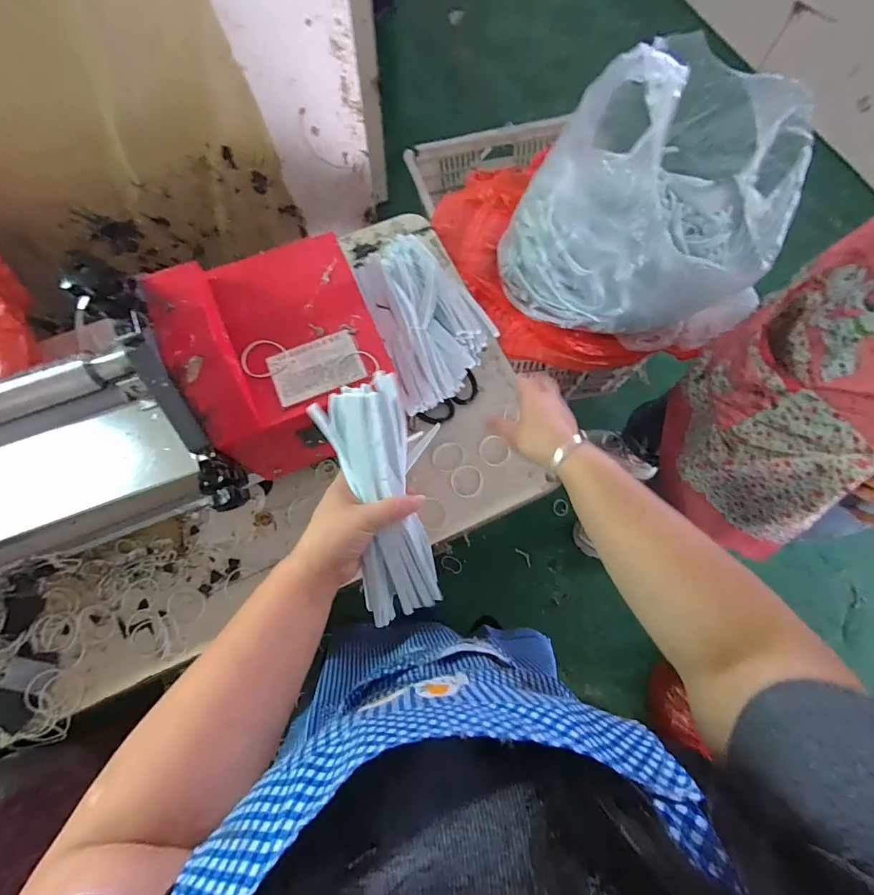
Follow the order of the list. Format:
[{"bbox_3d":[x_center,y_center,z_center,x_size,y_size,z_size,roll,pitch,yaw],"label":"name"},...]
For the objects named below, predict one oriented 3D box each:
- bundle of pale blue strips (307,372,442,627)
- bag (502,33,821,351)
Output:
[{"bbox_3d":[-0.048,0.047,0.416,0.094,0.070,0.224,-11,93,-5],"label":"bundle of pale blue strips"},{"bbox_3d":[0.332,-0.332,0.633,0.347,0.367,0.337,-40,79,-12],"label":"bag"}]

